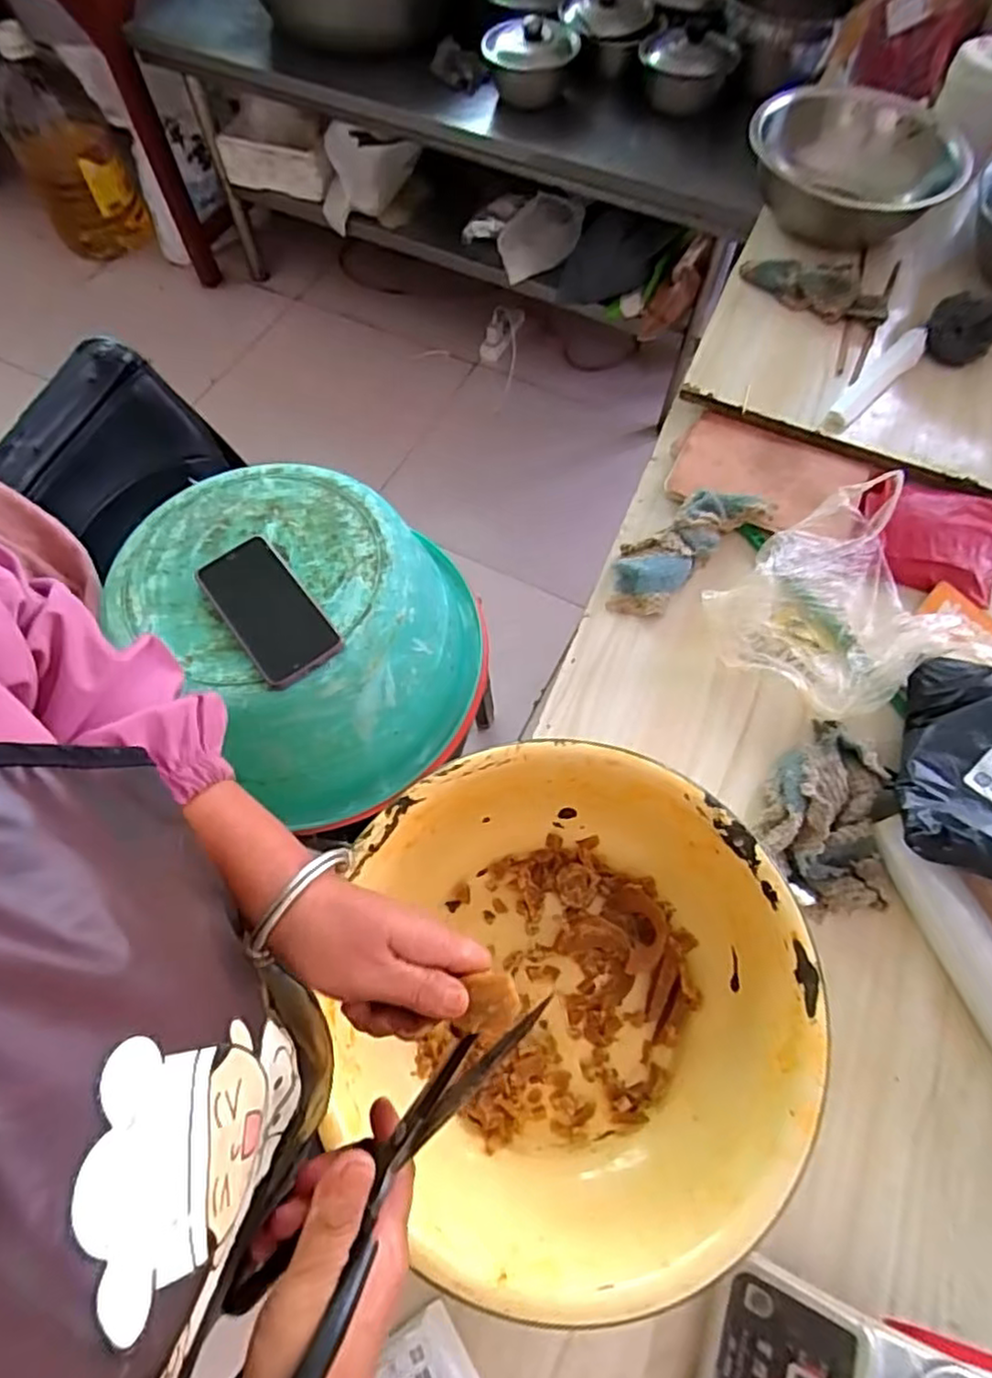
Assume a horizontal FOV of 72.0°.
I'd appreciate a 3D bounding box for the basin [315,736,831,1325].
[{"bbox_3d":[0.059,0.228,0.512,0.307,0.116,0.336,0,64,0],"label":"basin"}]

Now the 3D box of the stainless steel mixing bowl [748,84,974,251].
[{"bbox_3d":[0.469,-0.697,0.923,0.257,0.106,0.219,13,65,6],"label":"stainless steel mixing bowl"}]

